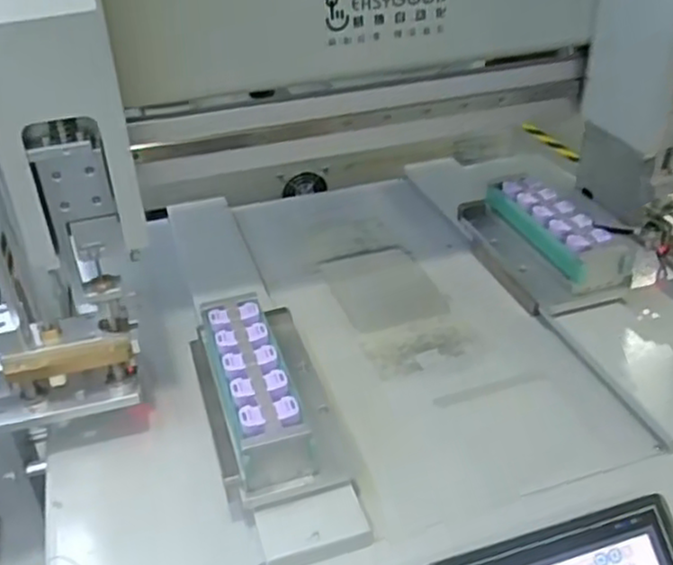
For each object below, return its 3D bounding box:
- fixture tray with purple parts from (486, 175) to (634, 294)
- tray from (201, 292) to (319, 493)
[{"bbox_3d":[0.244,-0.064,0.794,0.073,0.044,0.209,-12,35,-15],"label":"fixture tray with purple parts"},{"bbox_3d":[-0.070,0.084,0.597,0.062,0.047,0.189,-12,35,-15],"label":"tray"}]

